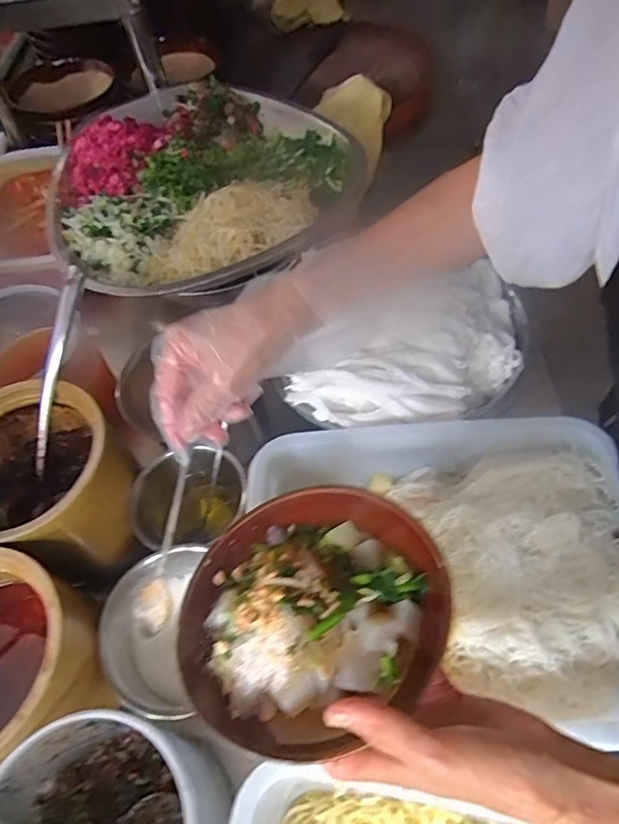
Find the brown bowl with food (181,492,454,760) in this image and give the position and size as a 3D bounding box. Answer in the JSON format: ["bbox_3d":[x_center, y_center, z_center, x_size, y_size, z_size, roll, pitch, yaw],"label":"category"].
[{"bbox_3d":[0.002,0.134,0.374,0.187,0.072,0.174,-7,38,6],"label":"brown bowl with food"}]

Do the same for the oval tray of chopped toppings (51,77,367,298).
[{"bbox_3d":[-0.155,-0.321,0.721,0.393,0.060,0.440,-27,59,-12],"label":"oval tray of chopped toppings"}]

